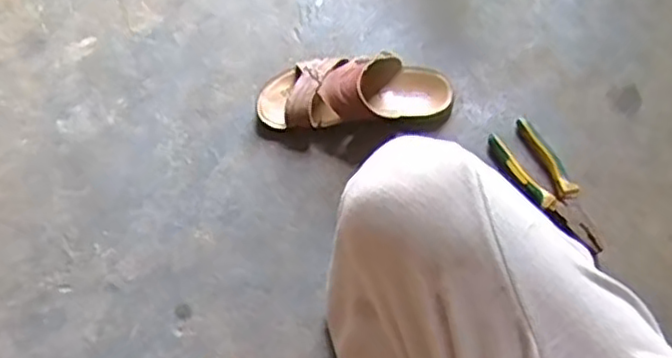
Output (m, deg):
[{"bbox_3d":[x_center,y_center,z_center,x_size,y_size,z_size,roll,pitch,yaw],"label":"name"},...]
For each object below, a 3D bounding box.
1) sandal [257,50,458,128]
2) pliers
[{"bbox_3d":[0.026,-0.116,0.901,0.251,0.077,0.099,2,67,2],"label":"sandal"},{"bbox_3d":[0.277,0.010,0.887,0.069,0.022,0.190,-31,68,-12],"label":"pliers"}]

